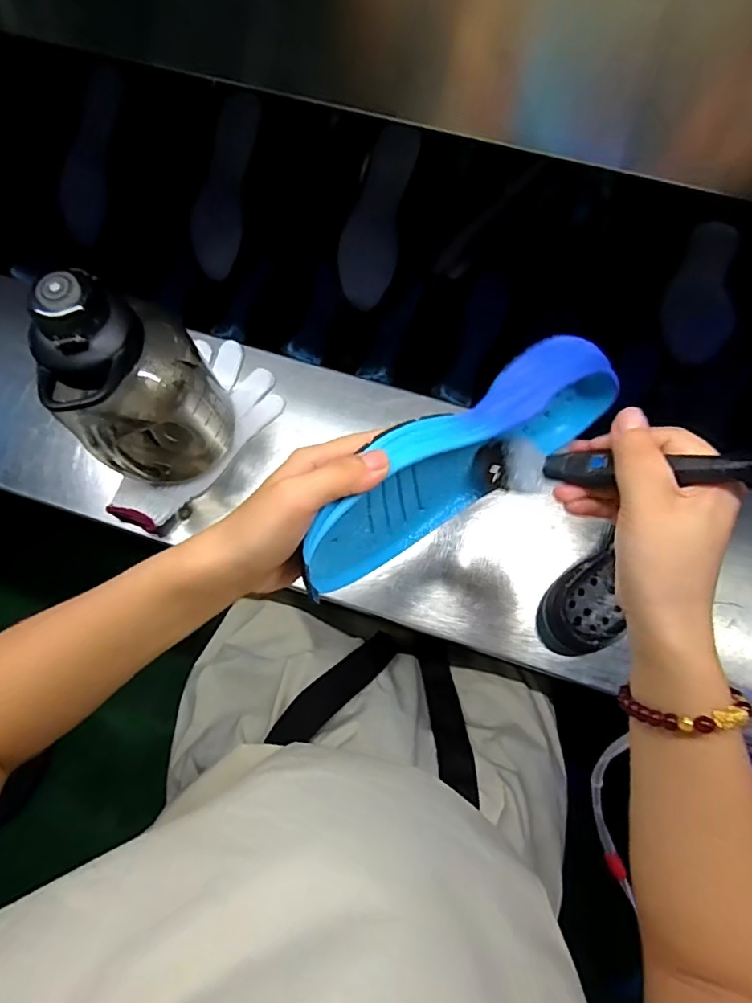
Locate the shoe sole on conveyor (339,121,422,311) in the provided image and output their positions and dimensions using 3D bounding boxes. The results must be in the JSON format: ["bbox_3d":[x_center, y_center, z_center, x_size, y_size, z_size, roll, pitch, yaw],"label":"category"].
[{"bbox_3d":[0.000,-0.339,0.643,0.069,0.013,0.200,16,102,3],"label":"shoe sole on conveyor"}]

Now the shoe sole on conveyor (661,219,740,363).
[{"bbox_3d":[0.361,-0.238,0.589,0.069,0.015,0.208,22,65,10],"label":"shoe sole on conveyor"}]

